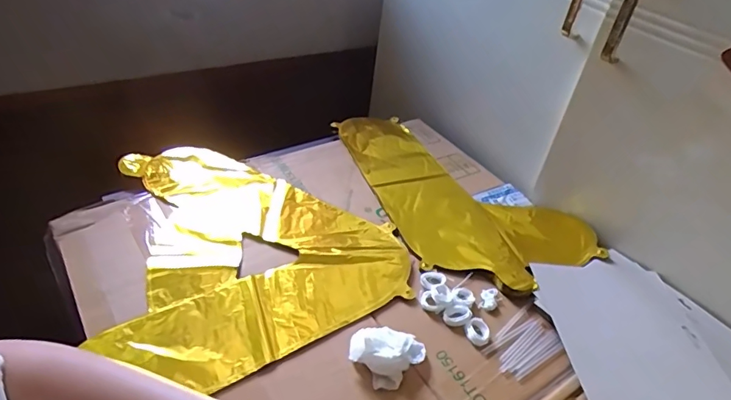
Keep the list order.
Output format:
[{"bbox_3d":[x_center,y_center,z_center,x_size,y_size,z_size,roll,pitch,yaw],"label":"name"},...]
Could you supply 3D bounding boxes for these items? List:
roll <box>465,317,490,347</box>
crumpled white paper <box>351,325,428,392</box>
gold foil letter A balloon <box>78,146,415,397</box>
[{"bbox_3d":[0.116,0.136,0.503,0.025,0.009,0.029,23,43,18],"label":"roll"},{"bbox_3d":[0.020,0.145,0.458,0.068,0.029,0.055,13,41,7],"label":"crumpled white paper"},{"bbox_3d":[-0.121,0.043,0.572,0.314,0.008,0.348,-3,41,-11],"label":"gold foil letter A balloon"}]

